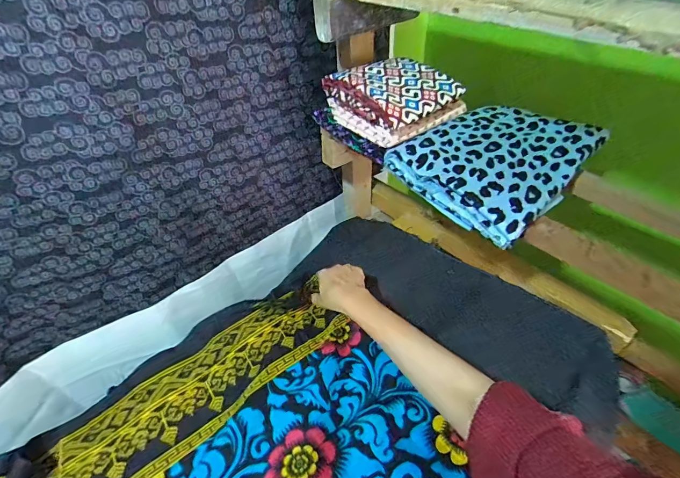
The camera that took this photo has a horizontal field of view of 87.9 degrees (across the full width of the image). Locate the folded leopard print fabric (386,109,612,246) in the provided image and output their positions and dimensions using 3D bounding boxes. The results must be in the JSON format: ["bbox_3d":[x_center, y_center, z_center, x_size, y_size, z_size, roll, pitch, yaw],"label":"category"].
[{"bbox_3d":[0.227,-0.118,0.512,0.264,0.047,0.197,-33,52,-29],"label":"folded leopard print fabric"}]

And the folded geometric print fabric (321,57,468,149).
[{"bbox_3d":[0.091,-0.235,0.569,0.171,0.062,0.152,-31,51,-28],"label":"folded geometric print fabric"}]

